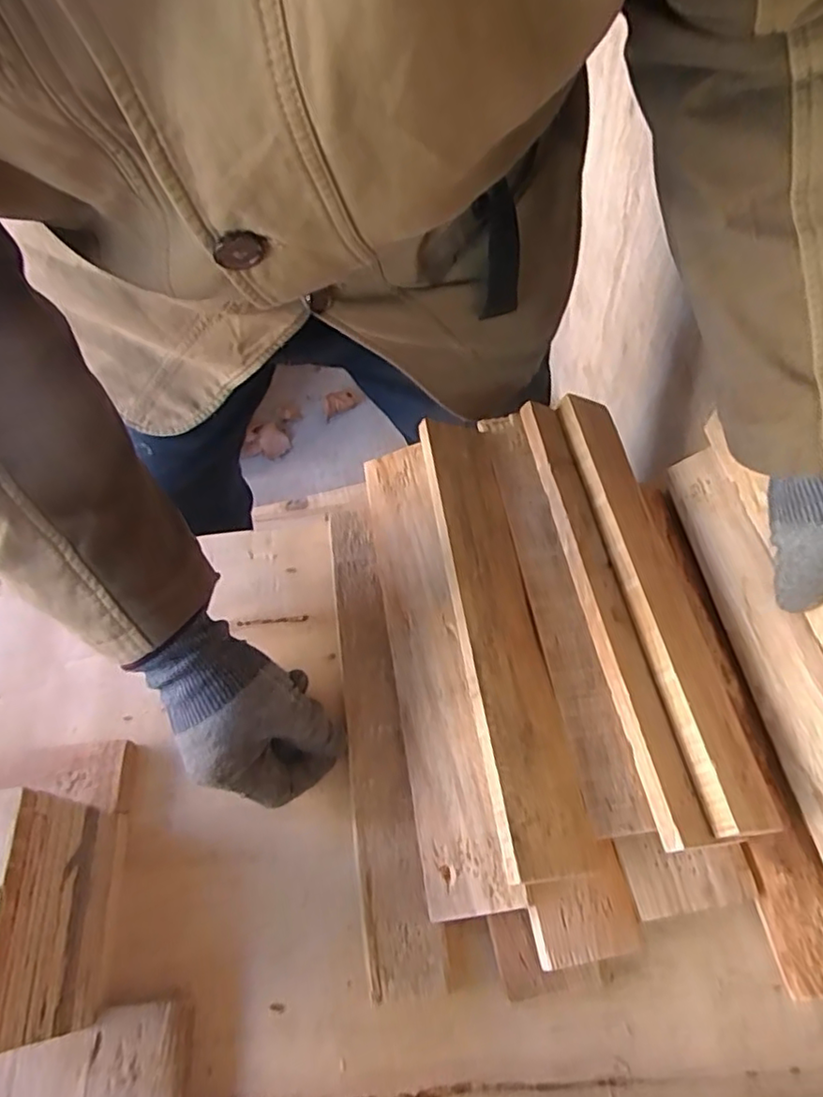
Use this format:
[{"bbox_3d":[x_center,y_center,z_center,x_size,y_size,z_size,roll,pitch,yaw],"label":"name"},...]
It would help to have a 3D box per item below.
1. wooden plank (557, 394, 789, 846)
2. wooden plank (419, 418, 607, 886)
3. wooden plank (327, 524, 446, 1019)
[{"bbox_3d":[0.176,0.022,0.457,0.047,0.025,0.345,-9,58,-1],"label":"wooden plank"},{"bbox_3d":[0.058,0.044,0.455,0.063,0.019,0.350,5,55,-25],"label":"wooden plank"},{"bbox_3d":[-0.030,0.119,0.455,0.046,0.025,0.344,-11,58,-2],"label":"wooden plank"}]

